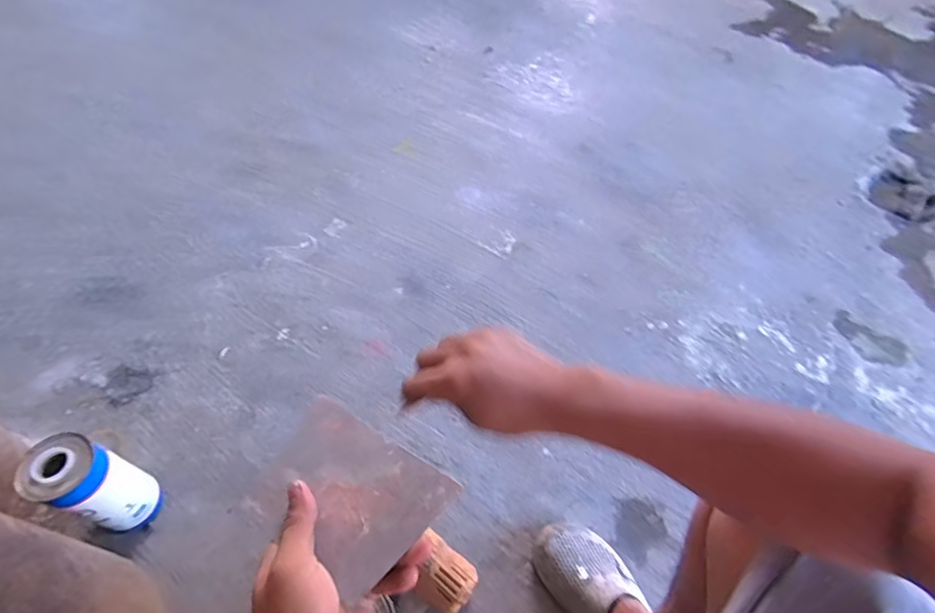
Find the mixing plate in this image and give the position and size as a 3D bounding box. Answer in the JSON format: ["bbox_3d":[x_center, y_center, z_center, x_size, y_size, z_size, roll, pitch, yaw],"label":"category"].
[{"bbox_3d":[-0.087,0.131,0.342,0.132,0.009,0.093,23,58,27],"label":"mixing plate"}]

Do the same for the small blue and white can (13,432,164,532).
[{"bbox_3d":[-0.517,0.253,0.682,0.083,0.206,0.081,3,54,-4],"label":"small blue and white can"}]

